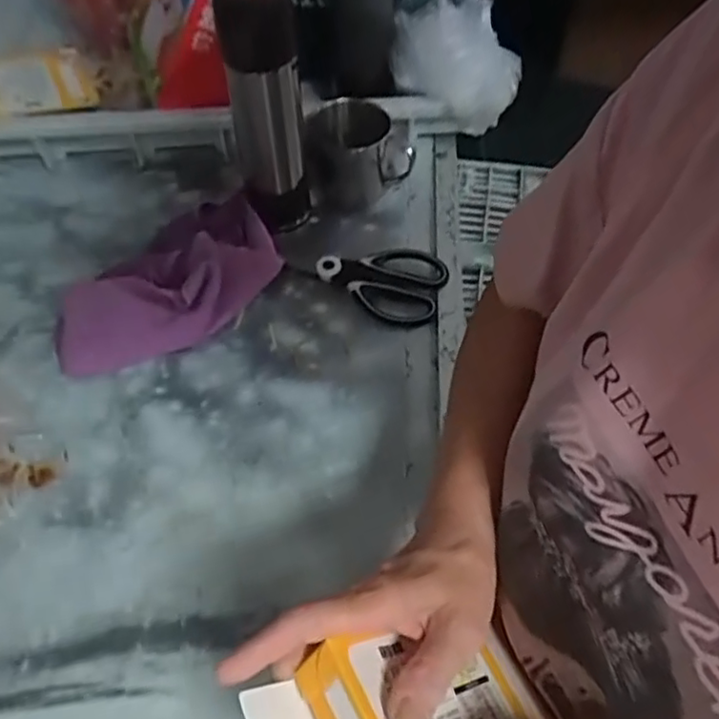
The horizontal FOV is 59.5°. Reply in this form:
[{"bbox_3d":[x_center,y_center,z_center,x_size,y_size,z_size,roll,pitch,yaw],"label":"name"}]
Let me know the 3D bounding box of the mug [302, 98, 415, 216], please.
[{"bbox_3d":[0.001,-0.216,0.669,0.111,0.086,0.094,3,54,1],"label":"mug"}]

